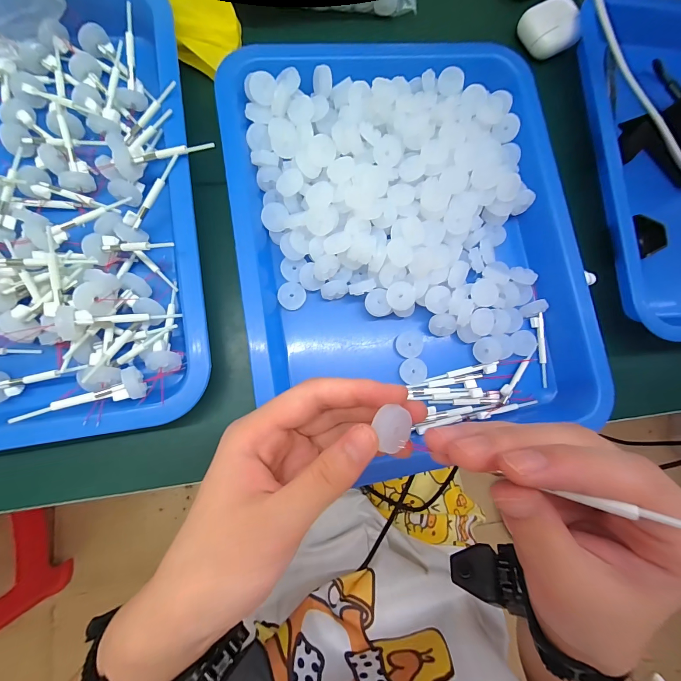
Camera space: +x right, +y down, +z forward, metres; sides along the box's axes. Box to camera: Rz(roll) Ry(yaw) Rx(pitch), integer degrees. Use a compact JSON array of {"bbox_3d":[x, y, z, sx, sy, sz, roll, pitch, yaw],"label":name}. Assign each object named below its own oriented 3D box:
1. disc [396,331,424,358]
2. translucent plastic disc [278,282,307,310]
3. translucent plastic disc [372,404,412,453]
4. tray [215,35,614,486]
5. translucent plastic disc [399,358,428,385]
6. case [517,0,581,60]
[{"bbox_3d":[0.055,0.003,0.258,0.021,0.004,0.020,1,83,-8],"label":"disc"},{"bbox_3d":[-0.037,-0.034,0.253,0.021,0.006,0.021,1,83,-8],"label":"translucent plastic disc"},{"bbox_3d":[0.023,0.038,0.142,0.016,0.005,0.018,-9,88,-7],"label":"translucent plastic disc"},{"bbox_3d":[0.053,-0.076,0.253,0.252,0.036,0.329,-9,84,-9],"label":"tray"},{"bbox_3d":[0.057,0.024,0.255,0.020,0.004,0.020,1,83,-8],"label":"translucent plastic disc"},{"bbox_3d":[0.197,-0.294,0.309,0.046,0.021,0.045,-22,86,-10],"label":"case"}]

